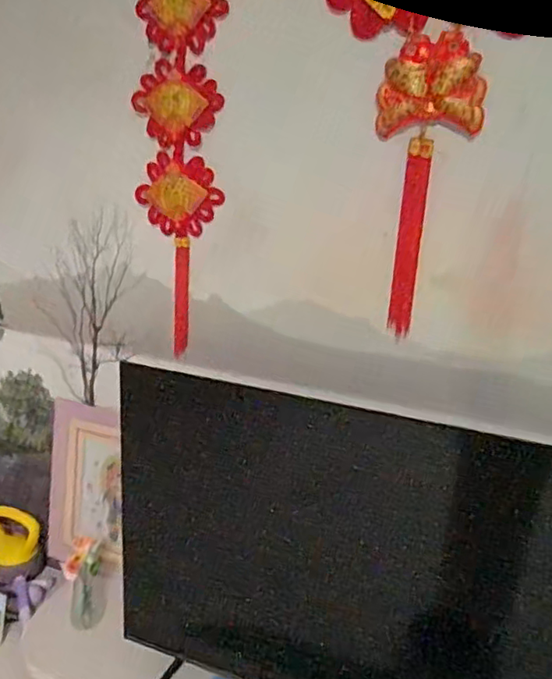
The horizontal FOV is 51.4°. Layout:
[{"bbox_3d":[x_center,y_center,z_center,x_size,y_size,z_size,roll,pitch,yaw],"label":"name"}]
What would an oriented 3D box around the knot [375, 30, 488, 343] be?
[{"bbox_3d":[0.292,-0.299,1.192,0.201,0.588,0.057,10,17,18],"label":"knot"}]

